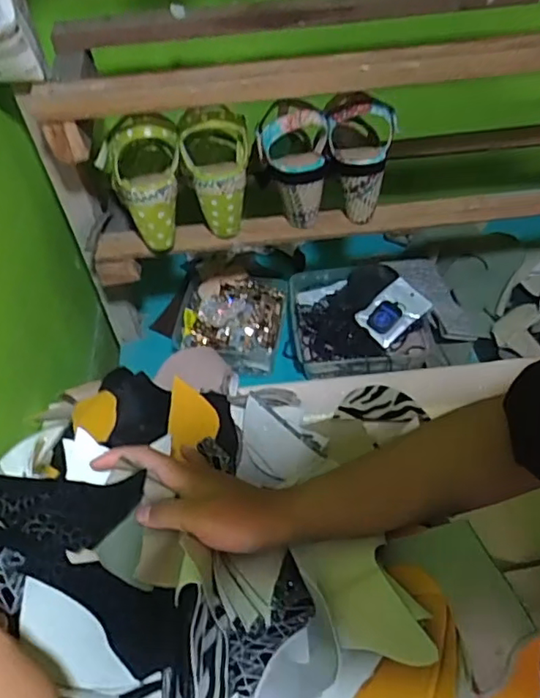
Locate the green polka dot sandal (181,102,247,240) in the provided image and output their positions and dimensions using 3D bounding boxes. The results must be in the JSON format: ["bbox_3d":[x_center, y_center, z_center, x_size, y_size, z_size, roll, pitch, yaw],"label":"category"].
[{"bbox_3d":[-0.062,-0.205,0.672,0.076,0.153,0.065,-6,27,-1],"label":"green polka dot sandal"}]

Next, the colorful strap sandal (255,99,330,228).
[{"bbox_3d":[0.029,-0.226,0.691,0.084,0.133,0.098,-6,49,-1],"label":"colorful strap sandal"}]

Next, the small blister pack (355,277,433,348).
[{"bbox_3d":[0.186,-0.056,0.859,0.098,0.019,0.069,-40,61,-6],"label":"small blister pack"}]

